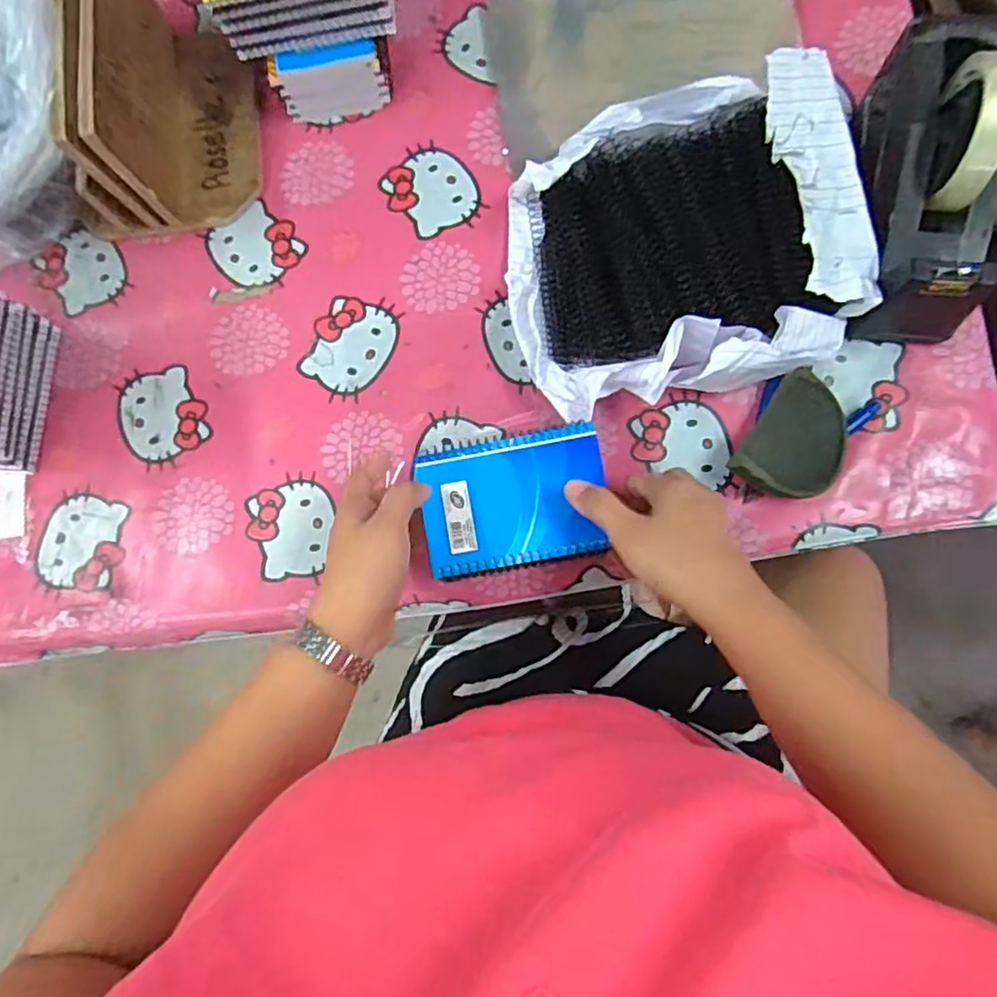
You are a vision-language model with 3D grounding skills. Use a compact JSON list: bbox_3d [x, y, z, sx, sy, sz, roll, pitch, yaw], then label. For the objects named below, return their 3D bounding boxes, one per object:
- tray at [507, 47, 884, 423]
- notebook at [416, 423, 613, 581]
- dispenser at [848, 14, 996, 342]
[{"bbox_3d":[0.131,-0.196,0.480,0.251,0.084,0.231,-15,81,2],"label":"tray"},{"bbox_3d":[0.011,0.001,0.460,0.127,0.010,0.092,-11,82,3],"label":"notebook"},{"bbox_3d":[0.311,-0.228,0.456,0.080,0.113,0.216,1,95,4],"label":"dispenser"}]

